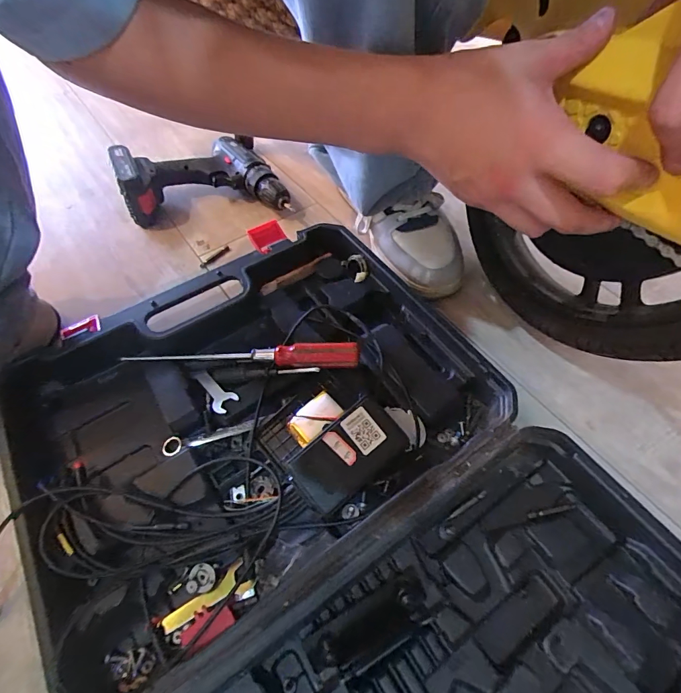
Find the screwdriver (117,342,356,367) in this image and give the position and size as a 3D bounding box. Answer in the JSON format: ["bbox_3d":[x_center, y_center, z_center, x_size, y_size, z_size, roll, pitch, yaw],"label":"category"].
[{"bbox_3d":[-0.093,0.011,0.401,0.222,0.038,0.023,1,56,1],"label":"screwdriver"}]

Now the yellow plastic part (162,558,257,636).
[{"bbox_3d":[-0.105,0.202,0.311,0.071,0.005,0.023,-33,62,-20],"label":"yellow plastic part"}]

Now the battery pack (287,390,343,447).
[{"bbox_3d":[-0.026,0.067,0.373,0.050,0.006,0.034,-39,60,-11],"label":"battery pack"}]

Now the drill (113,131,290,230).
[{"bbox_3d":[-0.211,-0.251,0.593,0.218,0.079,0.196,-20,58,-13],"label":"drill"}]

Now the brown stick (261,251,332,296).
[{"bbox_3d":[-0.056,-0.093,0.504,0.100,0.018,0.008,-27,60,-17],"label":"brown stick"}]

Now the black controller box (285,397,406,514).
[{"bbox_3d":[0.007,0.093,0.345,0.097,0.017,0.058,-35,81,-15],"label":"black controller box"}]

